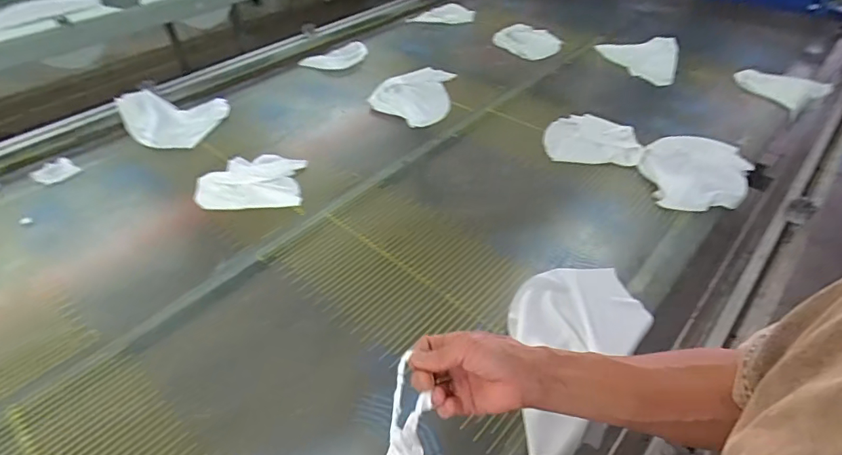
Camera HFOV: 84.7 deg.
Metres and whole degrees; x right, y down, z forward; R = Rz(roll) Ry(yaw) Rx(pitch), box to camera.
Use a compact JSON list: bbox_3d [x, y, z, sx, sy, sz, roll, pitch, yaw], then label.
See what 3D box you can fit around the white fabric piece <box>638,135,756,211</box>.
[{"bbox_3d":[0.534,-0.113,0.901,0.184,0.028,0.280,25,51,26],"label":"white fabric piece"}]

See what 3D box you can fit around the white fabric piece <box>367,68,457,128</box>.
[{"bbox_3d":[0.009,-0.323,1.102,0.185,0.019,0.242,29,53,29],"label":"white fabric piece"}]

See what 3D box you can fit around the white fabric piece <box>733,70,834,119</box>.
[{"bbox_3d":[0.935,-0.367,1.197,0.177,0.028,0.178,-23,47,-19],"label":"white fabric piece"}]

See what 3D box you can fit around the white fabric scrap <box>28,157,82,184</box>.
[{"bbox_3d":[-0.736,-0.113,0.929,0.087,0.005,0.069,24,50,25],"label":"white fabric scrap"}]

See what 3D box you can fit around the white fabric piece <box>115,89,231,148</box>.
[{"bbox_3d":[-0.569,-0.246,1.030,0.236,0.039,0.186,-1,44,2],"label":"white fabric piece"}]

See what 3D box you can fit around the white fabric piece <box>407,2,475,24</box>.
[{"bbox_3d":[0.075,-0.704,1.520,0.209,0.027,0.136,11,46,14],"label":"white fabric piece"}]

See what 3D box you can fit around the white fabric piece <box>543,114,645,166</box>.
[{"bbox_3d":[0.356,-0.190,0.971,0.183,0.012,0.160,5,45,8],"label":"white fabric piece"}]

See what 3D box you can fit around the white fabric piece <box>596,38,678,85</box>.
[{"bbox_3d":[0.624,-0.503,1.321,0.214,0.014,0.266,23,52,10],"label":"white fabric piece"}]

